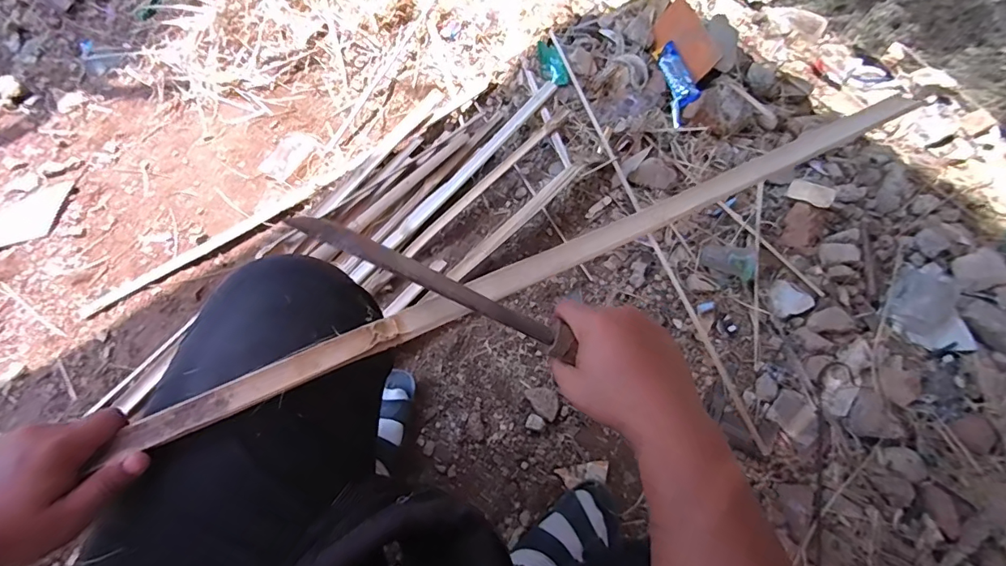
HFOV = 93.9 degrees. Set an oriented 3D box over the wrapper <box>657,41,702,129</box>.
[{"bbox_3d":[0.371,-0.425,0.994,0.060,0.019,0.209,-14,64,22],"label":"wrapper"}]

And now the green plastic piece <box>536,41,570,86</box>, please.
[{"bbox_3d":[0.104,-0.482,1.036,0.056,0.011,0.118,-18,71,-8],"label":"green plastic piece"}]

